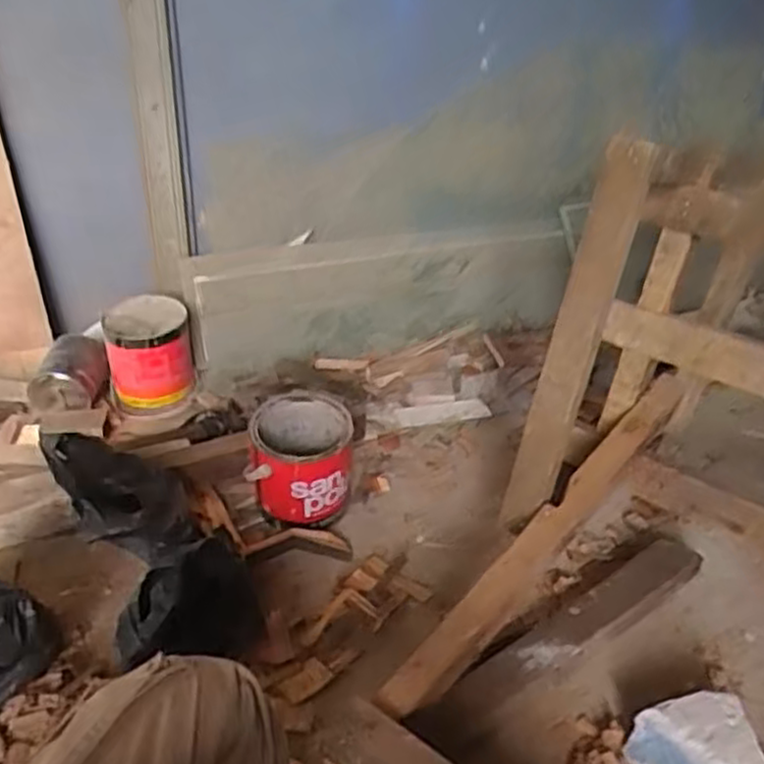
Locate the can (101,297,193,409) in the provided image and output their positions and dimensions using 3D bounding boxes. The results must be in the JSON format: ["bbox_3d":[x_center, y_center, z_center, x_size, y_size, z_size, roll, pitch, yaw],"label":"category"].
[{"bbox_3d":[-0.428,-0.057,1.387,0.147,0.171,0.125,-8,33,-13],"label":"can"}]

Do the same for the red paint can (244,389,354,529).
[{"bbox_3d":[-0.118,0.129,1.141,0.142,0.162,0.147,2,32,-1],"label":"red paint can"}]

